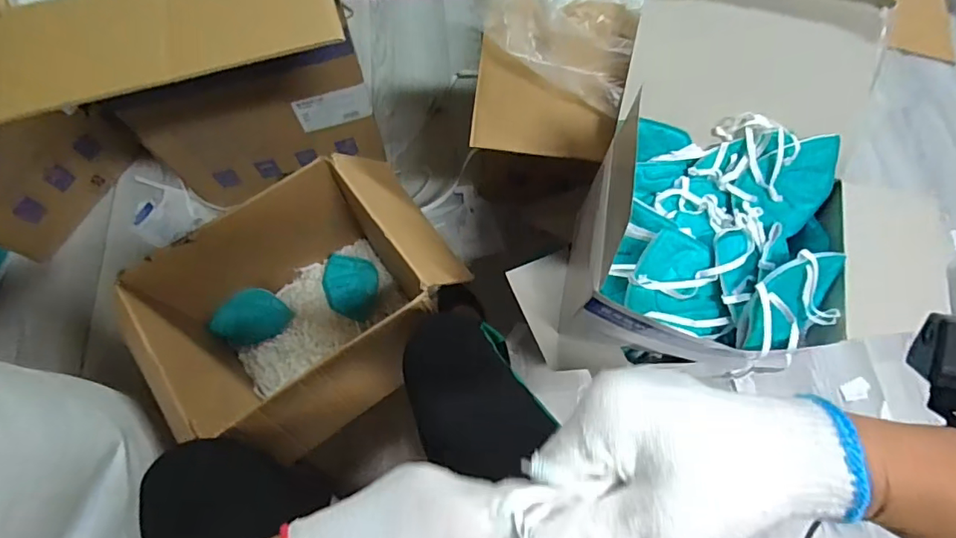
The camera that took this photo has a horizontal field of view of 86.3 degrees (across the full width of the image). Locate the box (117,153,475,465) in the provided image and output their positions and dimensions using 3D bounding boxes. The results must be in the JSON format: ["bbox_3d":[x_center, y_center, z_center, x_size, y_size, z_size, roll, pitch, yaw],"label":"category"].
[{"bbox_3d":[-0.271,0.071,0.845,0.468,0.297,0.328,-33,73,-11],"label":"box"}]

